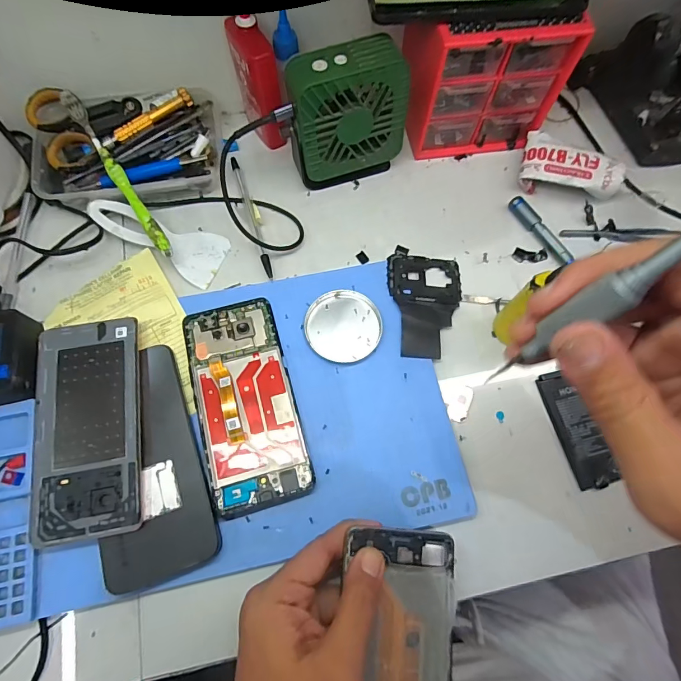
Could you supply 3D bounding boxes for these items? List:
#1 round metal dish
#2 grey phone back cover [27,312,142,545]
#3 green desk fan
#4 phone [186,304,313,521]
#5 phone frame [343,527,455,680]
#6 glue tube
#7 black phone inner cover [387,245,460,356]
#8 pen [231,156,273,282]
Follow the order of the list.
[{"bbox_3d":[0.002,-0.013,0.353,0.063,0.005,0.063,1,68,-2],"label":"round metal dish"},{"bbox_3d":[-0.187,0.060,0.308,0.074,0.011,0.161,-10,68,-6],"label":"grey phone back cover"},{"bbox_3d":[0.005,-0.197,0.372,0.104,0.114,0.046,-18,70,-11],"label":"green desk fan"},{"bbox_3d":[-0.075,0.045,0.325,0.074,0.008,0.163,-15,69,-8],"label":"phone"},{"bbox_3d":[0.034,0.206,0.255,0.072,0.012,0.164,9,75,2],"label":"phone frame"},{"bbox_3d":[0.225,-0.169,0.407,0.090,0.031,0.056,17,72,5],"label":"glue tube"},{"bbox_3d":[0.077,-0.037,0.367,0.066,0.007,0.109,0,68,-2],"label":"black phone inner cover"},{"bbox_3d":[-0.084,-0.120,0.391,0.008,0.011,0.140,-17,69,-9],"label":"pen"}]

